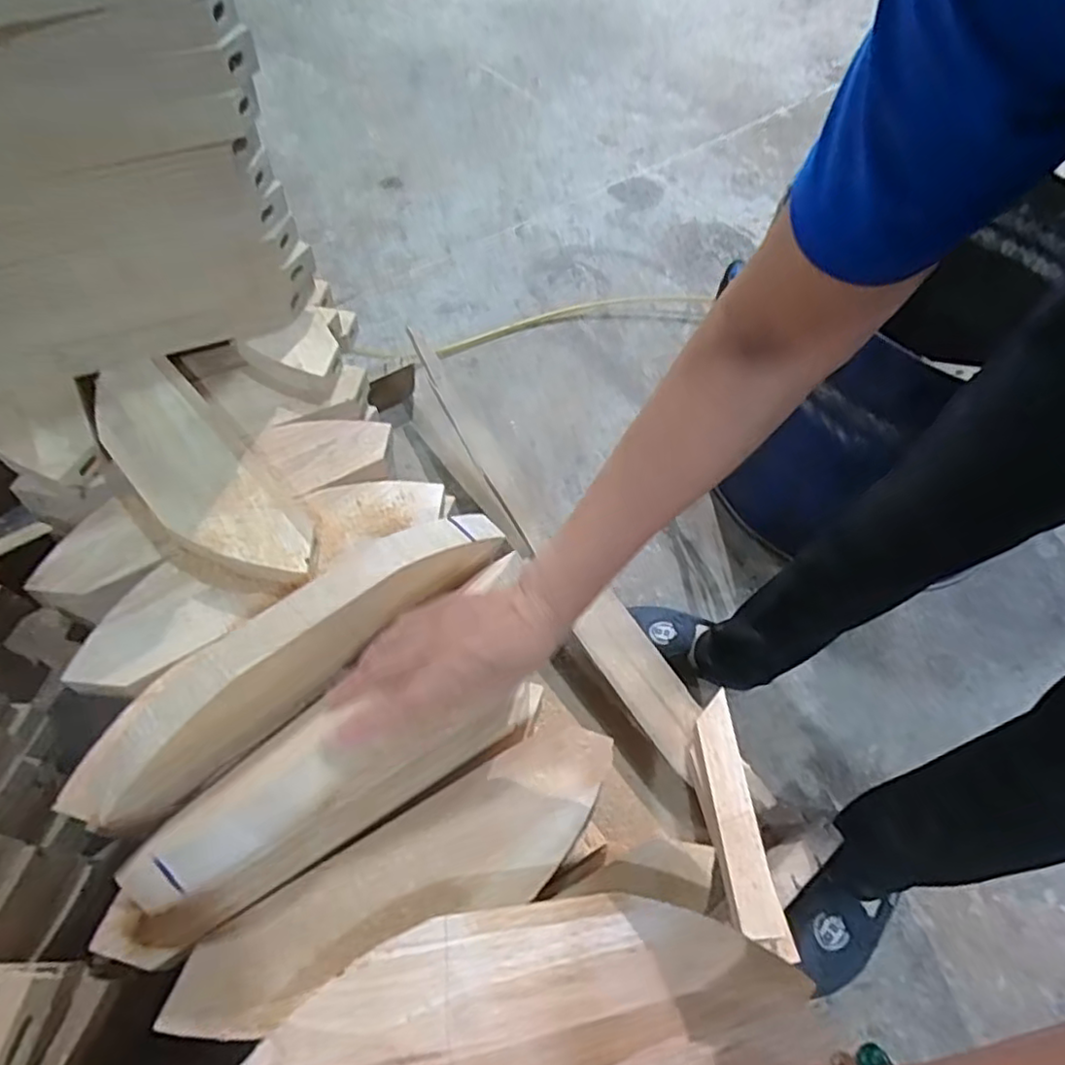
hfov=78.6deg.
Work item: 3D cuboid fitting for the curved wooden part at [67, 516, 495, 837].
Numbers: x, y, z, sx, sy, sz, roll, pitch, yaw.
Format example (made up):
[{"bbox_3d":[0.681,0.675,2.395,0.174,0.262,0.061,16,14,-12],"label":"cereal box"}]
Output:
[{"bbox_3d":[-0.168,0.083,0.473,0.348,0.092,0.045,-35,66,-23],"label":"curved wooden part"}]

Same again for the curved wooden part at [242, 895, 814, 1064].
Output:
[{"bbox_3d":[0.002,0.272,0.390,0.317,0.029,0.091,-9,58,-8],"label":"curved wooden part"}]

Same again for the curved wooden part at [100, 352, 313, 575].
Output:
[{"bbox_3d":[-0.302,-0.059,0.583,0.095,0.034,0.290,-38,67,-24],"label":"curved wooden part"}]

